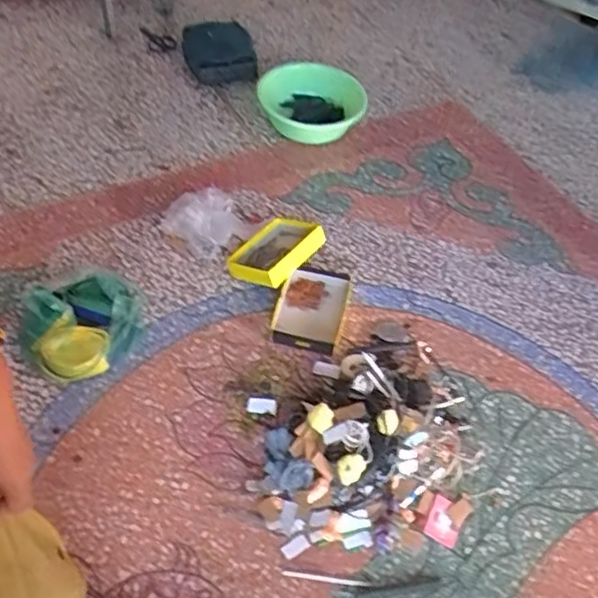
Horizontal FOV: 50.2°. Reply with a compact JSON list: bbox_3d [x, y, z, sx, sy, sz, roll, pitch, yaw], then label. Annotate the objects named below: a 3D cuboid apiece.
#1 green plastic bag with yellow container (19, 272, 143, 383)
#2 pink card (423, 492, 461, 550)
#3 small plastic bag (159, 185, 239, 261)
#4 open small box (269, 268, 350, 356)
[{"bbox_3d":[-0.471,0.059,1.420,0.256,0.113,0.228,-16,54,-17],"label":"green plastic bag with yellow container"},{"bbox_3d":[0.287,0.441,1.265,0.068,0.005,0.083,28,65,12],"label":"pink card"},{"bbox_3d":[-0.252,-0.219,1.635,0.174,0.129,0.166,29,54,18],"label":"small plastic bag"},{"bbox_3d":[0.030,0.024,1.537,0.169,0.036,0.225,13,51,6],"label":"open small box"}]

